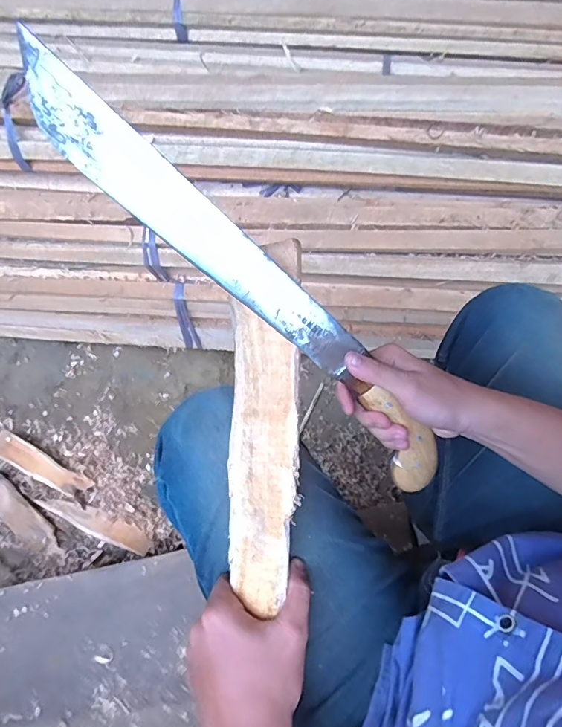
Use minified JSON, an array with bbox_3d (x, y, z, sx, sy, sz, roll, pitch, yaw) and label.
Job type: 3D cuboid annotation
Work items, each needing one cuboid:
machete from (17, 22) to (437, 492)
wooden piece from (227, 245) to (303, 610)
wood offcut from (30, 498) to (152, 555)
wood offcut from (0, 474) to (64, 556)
[{"bbox_3d":[-0.013,-0.049,0.330,0.417,0.029,0.049,43,69,-16],"label":"machete"},{"bbox_3d":[-0.013,0.043,0.348,0.052,0.016,0.283,2,84,-1],"label":"wooden piece"},{"bbox_3d":[-0.405,0.341,0.939,0.264,0.014,0.051,20,67,6],"label":"wood offcut"},{"bbox_3d":[-0.565,0.326,0.932,0.247,0.022,0.061,38,71,13],"label":"wood offcut"}]

